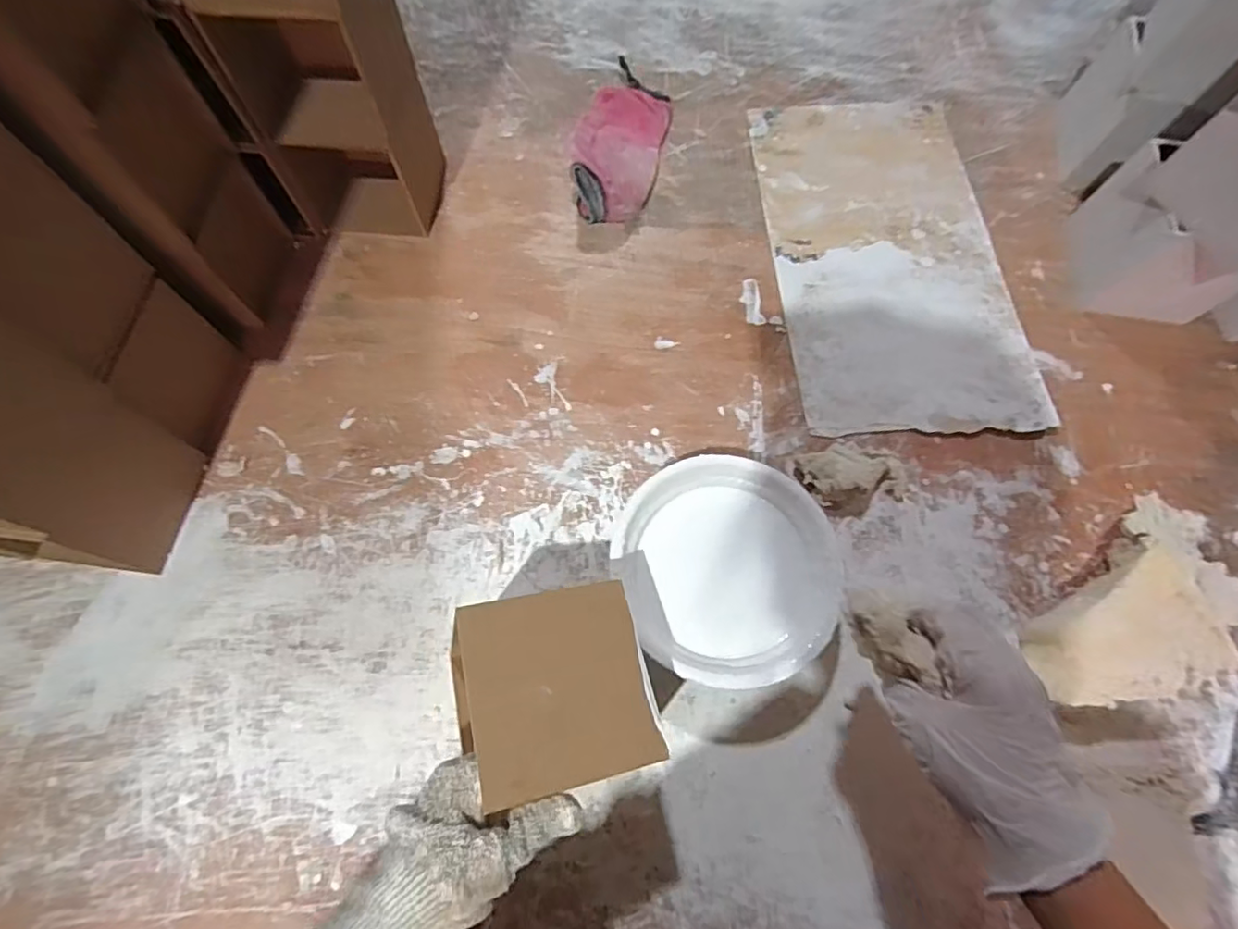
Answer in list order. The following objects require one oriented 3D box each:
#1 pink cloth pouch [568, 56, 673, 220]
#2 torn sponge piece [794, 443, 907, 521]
[{"bbox_3d":[0.007,-0.371,0.633,0.087,0.071,0.245,12,69,4],"label":"pink cloth pouch"},{"bbox_3d":[0.208,0.008,0.517,0.092,0.029,0.062,-16,70,-7],"label":"torn sponge piece"}]

